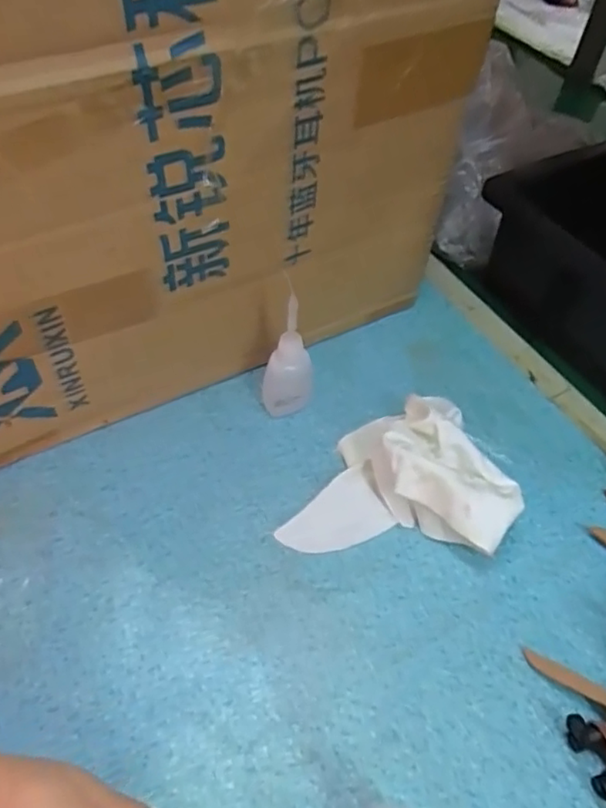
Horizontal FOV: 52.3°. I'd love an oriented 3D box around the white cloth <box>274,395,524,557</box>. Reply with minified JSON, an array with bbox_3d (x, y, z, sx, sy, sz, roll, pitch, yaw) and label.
[{"bbox_3d":[0.059,0.039,0.380,0.134,0.046,0.105,6,52,1],"label":"white cloth"}]

